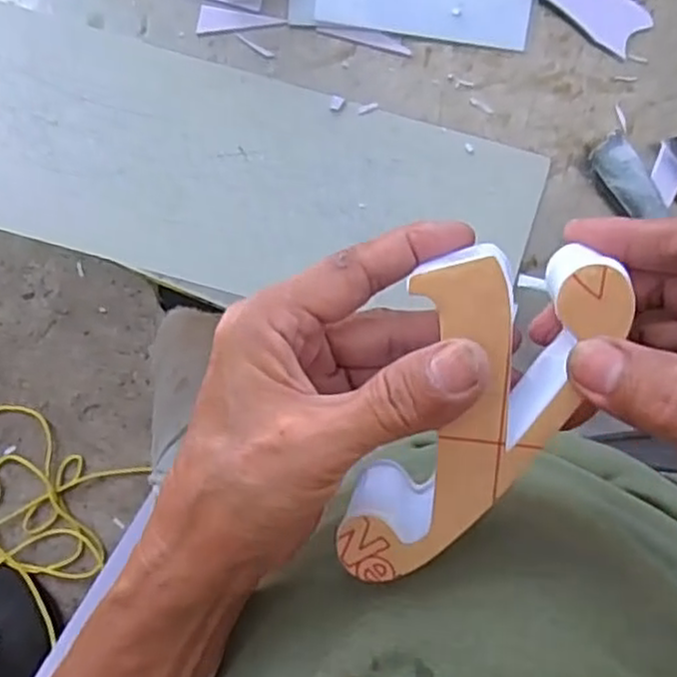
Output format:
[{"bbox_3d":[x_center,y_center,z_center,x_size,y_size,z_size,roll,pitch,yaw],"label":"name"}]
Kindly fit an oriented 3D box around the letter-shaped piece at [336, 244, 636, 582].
[{"bbox_3d":[0.041,0.022,0.256,0.059,0.044,0.133,27,110,-2],"label":"letter-shaped piece"}]

